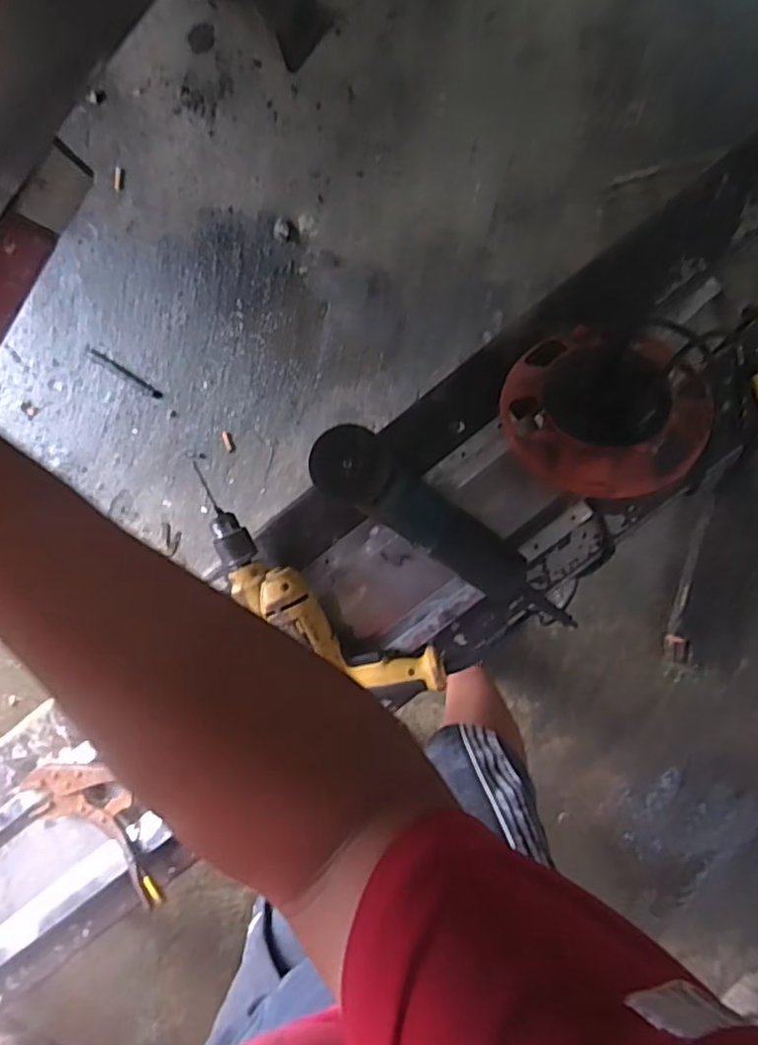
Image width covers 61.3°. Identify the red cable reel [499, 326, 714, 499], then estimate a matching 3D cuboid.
[{"bbox_3d":[0.233,-0.118,0.658,0.203,0.080,0.195,-21,73,14],"label":"red cable reel"}]

